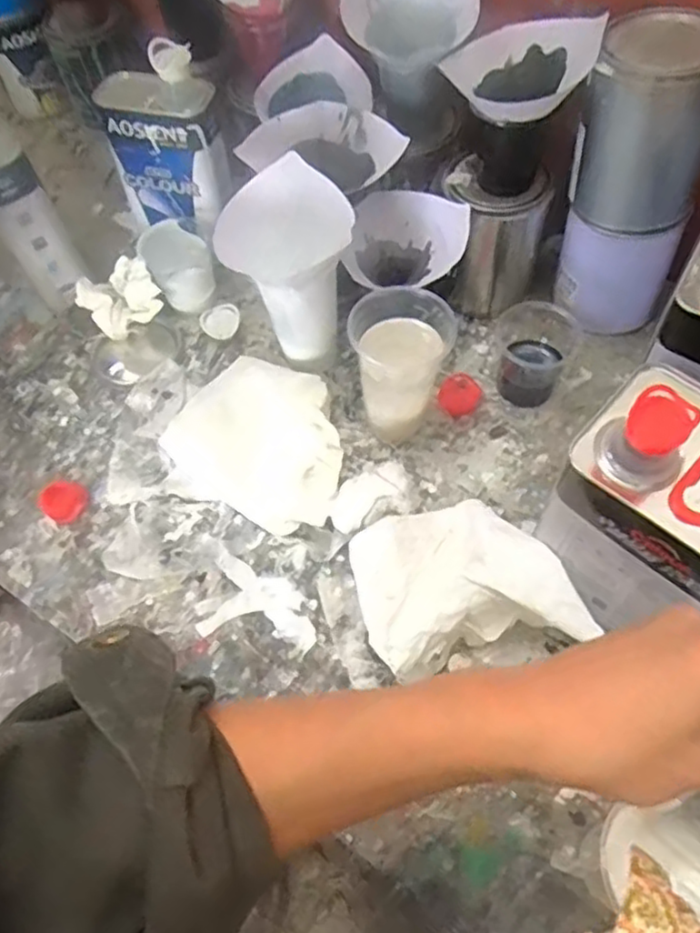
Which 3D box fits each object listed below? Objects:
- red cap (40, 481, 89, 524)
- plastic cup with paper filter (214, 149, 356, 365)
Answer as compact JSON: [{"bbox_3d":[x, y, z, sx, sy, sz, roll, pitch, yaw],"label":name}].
[{"bbox_3d":[-0.271,0.032,0.657,0.045,0.012,0.039,34,69,20],"label":"red cap"},{"bbox_3d":[-0.053,-0.175,0.639,0.109,0.177,0.083,19,64,14],"label":"plastic cup with paper filter"}]

